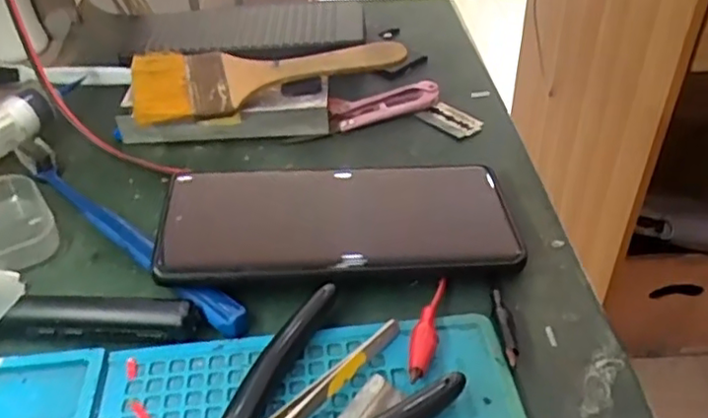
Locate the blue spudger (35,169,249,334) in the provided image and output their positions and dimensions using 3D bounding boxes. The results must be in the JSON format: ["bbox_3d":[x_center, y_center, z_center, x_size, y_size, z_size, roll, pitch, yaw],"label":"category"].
[{"bbox_3d":[-0.109,0.014,0.317,0.167,0.009,0.013,29,49,32],"label":"blue spudger"}]

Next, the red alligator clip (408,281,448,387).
[{"bbox_3d":[0.030,0.049,0.268,0.010,0.009,0.054,8,41,13],"label":"red alligator clip"}]

